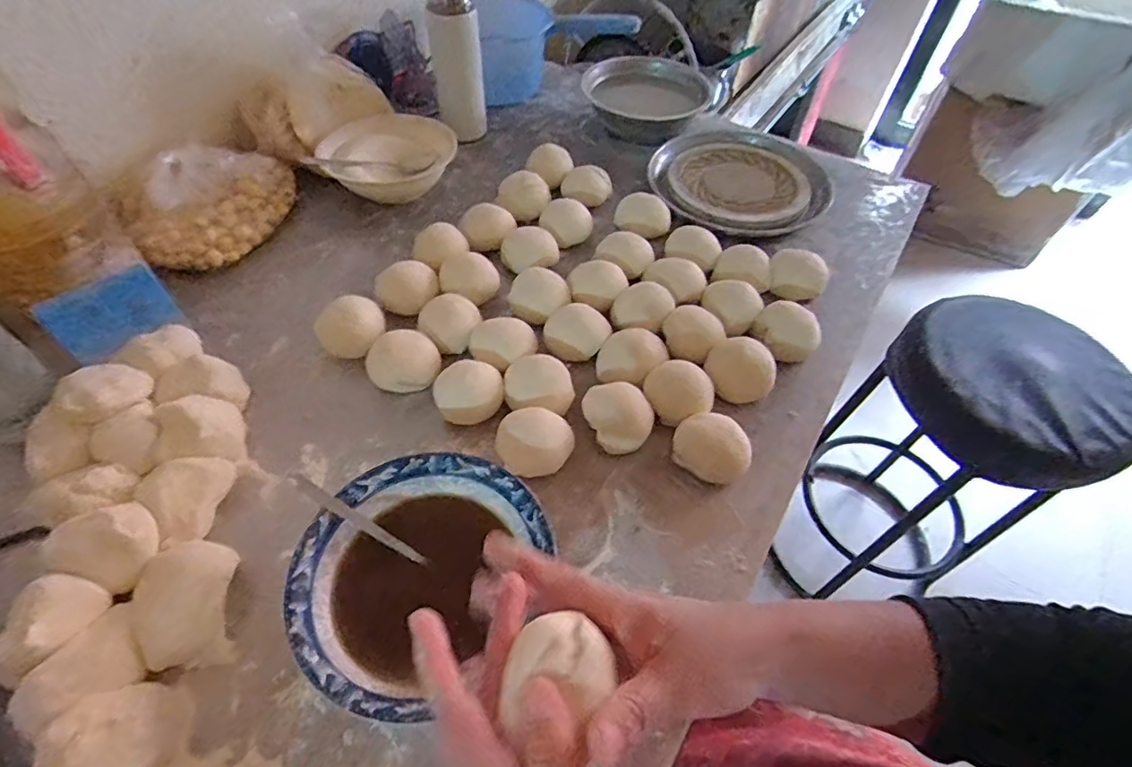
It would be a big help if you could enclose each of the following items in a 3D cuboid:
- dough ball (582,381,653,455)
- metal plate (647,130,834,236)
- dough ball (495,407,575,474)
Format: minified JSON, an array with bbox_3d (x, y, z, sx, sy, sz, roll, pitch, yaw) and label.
[{"bbox_3d":[0.045,0.031,0.485,0.060,0.038,0.059,1,52,-1],"label":"dough ball"},{"bbox_3d":[0.230,-0.274,0.734,0.221,0.026,0.211,1,52,-1],"label":"metal plate"},{"bbox_3d":[-0.026,0.051,0.464,0.062,0.042,0.053,4,52,1],"label":"dough ball"}]

